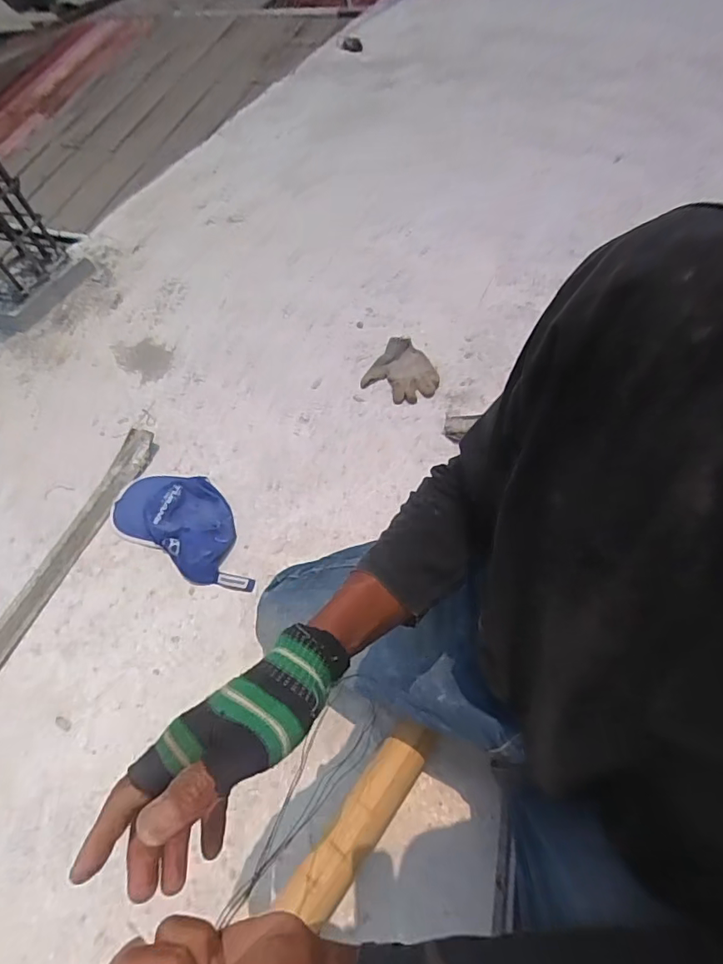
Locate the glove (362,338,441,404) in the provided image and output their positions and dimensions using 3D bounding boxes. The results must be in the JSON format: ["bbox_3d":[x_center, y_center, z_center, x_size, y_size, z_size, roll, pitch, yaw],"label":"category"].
[{"bbox_3d":[0.095,-0.235,1.085,0.144,0.042,0.141,34,64,25],"label":"glove"}]

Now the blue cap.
[{"bbox_3d":[-0.308,0.072,0.925,0.330,0.039,0.164,26,61,21],"label":"blue cap"}]

